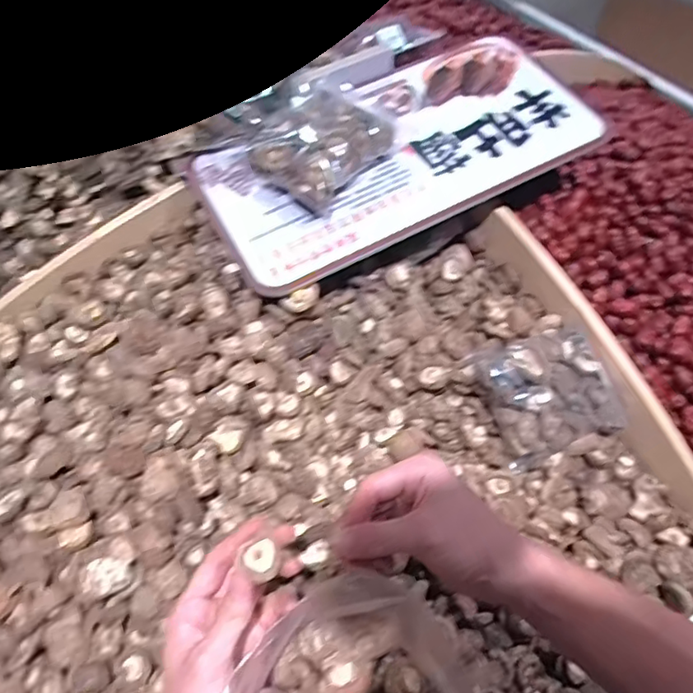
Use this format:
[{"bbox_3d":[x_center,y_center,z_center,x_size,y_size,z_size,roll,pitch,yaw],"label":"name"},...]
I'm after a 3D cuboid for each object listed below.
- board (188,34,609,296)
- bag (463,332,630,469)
[{"bbox_3d":[0.062,-0.243,0.706,0.476,0.013,0.233,-29,63,-13],"label":"board"},{"bbox_3d":[0.232,0.052,0.641,0.162,0.043,0.132,-17,87,-20],"label":"bag"}]

